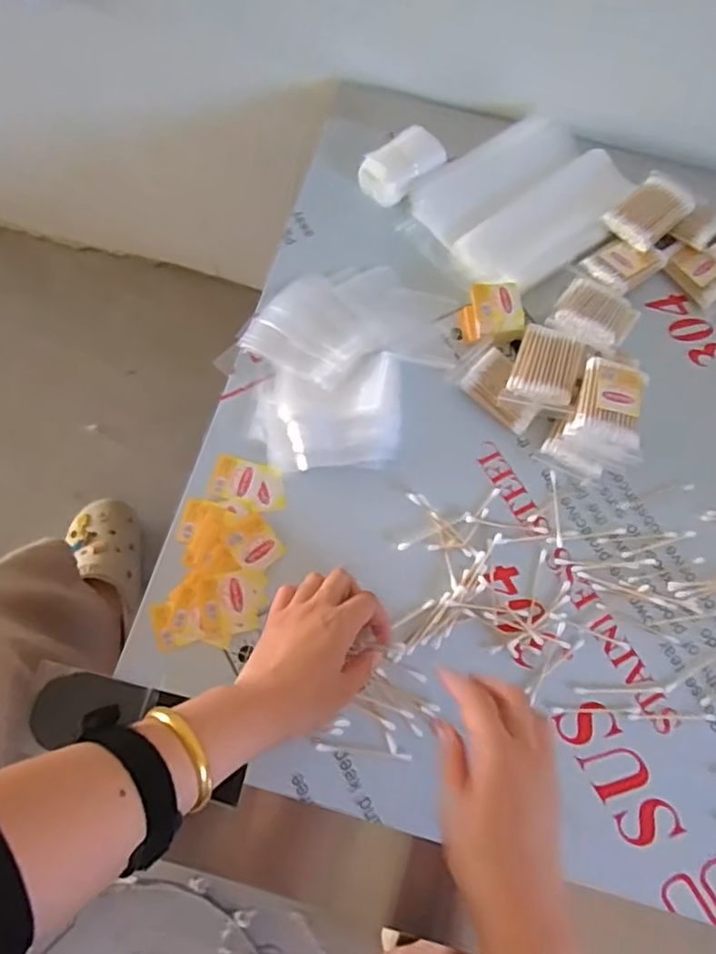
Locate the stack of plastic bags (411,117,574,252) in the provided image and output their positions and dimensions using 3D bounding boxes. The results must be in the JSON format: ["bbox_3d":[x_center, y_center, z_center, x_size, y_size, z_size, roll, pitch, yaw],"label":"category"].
[{"bbox_3d":[0.140,-0.316,0.680,0.188,0.016,0.076,-38,76,-14],"label":"stack of plastic bags"}]

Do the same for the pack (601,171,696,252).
[{"bbox_3d":[0.296,-0.271,0.660,0.075,0.030,0.056,-38,76,-14],"label":"pack"}]

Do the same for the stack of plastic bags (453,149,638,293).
[{"bbox_3d":[0.192,-0.254,0.659,0.203,0.014,0.090,-35,76,-13],"label":"stack of plastic bags"}]

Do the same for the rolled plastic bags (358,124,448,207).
[{"bbox_3d":[0.044,-0.324,0.680,0.060,0.039,0.079,42,74,11],"label":"rolled plastic bags"}]

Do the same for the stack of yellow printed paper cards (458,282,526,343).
[{"bbox_3d":[0.129,-0.158,0.622,0.054,0.035,0.048,0,71,-3],"label":"stack of yellow printed paper cards"}]

